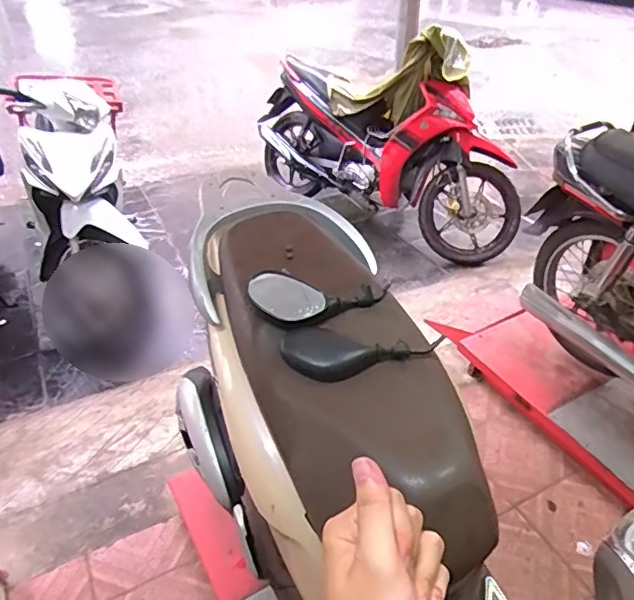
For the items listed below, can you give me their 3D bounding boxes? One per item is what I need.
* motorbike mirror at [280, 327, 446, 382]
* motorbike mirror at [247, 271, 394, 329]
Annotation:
[{"bbox_3d":[0.071,0.088,0.925,0.258,0.041,0.088,0,38,1],"label":"motorbike mirror"},{"bbox_3d":[0.004,-0.001,0.983,0.249,0.051,0.088,3,36,-16],"label":"motorbike mirror"}]

